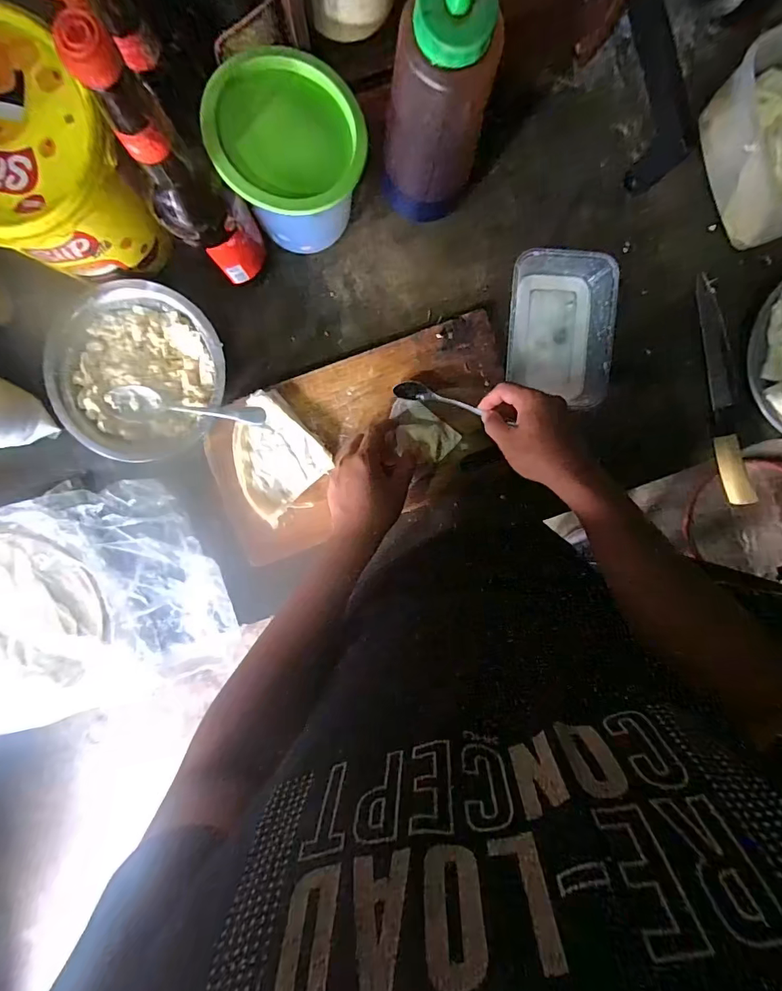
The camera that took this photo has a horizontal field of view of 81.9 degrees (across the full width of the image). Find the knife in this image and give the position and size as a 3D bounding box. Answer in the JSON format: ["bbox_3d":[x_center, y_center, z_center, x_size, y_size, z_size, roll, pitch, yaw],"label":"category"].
[{"bbox_3d":[0.411,-0.126,0.555,0.029,0.022,0.276,-14,97,-4],"label":"knife"}]

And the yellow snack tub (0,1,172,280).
[{"bbox_3d":[-0.318,-0.290,0.414,0.139,0.143,0.151,0,96,-5],"label":"yellow snack tub"}]

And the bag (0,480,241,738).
[{"bbox_3d":[-0.388,0.137,0.527,0.355,0.044,0.258,-23,97,-2],"label":"bag"}]

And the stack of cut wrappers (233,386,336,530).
[{"bbox_3d":[-0.136,-0.042,0.515,0.106,0.020,0.120,-42,98,0],"label":"stack of cut wrappers"}]

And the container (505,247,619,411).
[{"bbox_3d":[0.195,-0.191,0.522,0.121,0.038,0.164,-1,96,-5],"label":"container"}]

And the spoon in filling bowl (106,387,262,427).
[{"bbox_3d":[-0.224,-0.098,0.488,0.179,0.024,0.029,8,95,9],"label":"spoon in filling bowl"}]

